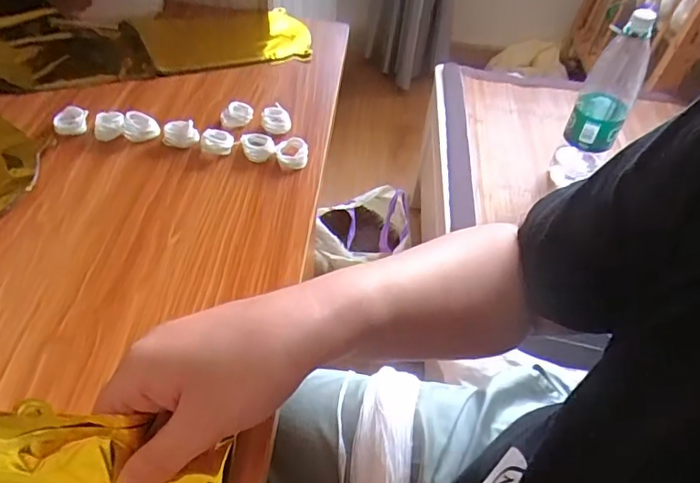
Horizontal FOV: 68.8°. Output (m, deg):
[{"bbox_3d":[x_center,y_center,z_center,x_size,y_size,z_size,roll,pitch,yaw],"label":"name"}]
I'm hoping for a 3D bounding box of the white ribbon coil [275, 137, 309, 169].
[{"bbox_3d":[-0.051,-0.079,0.451,0.028,0.013,0.028,1,47,-6],"label":"white ribbon coil"}]

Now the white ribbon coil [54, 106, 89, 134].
[{"bbox_3d":[-0.249,-0.108,0.456,0.025,0.012,0.024,1,47,-6],"label":"white ribbon coil"}]

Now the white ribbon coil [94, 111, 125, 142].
[{"bbox_3d":[-0.215,-0.105,0.457,0.026,0.010,0.028,-18,52,-22],"label":"white ribbon coil"}]

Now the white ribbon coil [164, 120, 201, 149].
[{"bbox_3d":[-0.150,-0.097,0.453,0.030,0.015,0.021,-8,49,-14],"label":"white ribbon coil"}]

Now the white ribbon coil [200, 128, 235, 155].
[{"bbox_3d":[-0.118,-0.089,0.454,0.028,0.012,0.024,-6,49,-13],"label":"white ribbon coil"}]

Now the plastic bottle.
[{"bbox_3d":[0.444,-0.233,0.902,0.088,0.334,0.107,27,50,17],"label":"plastic bottle"}]

